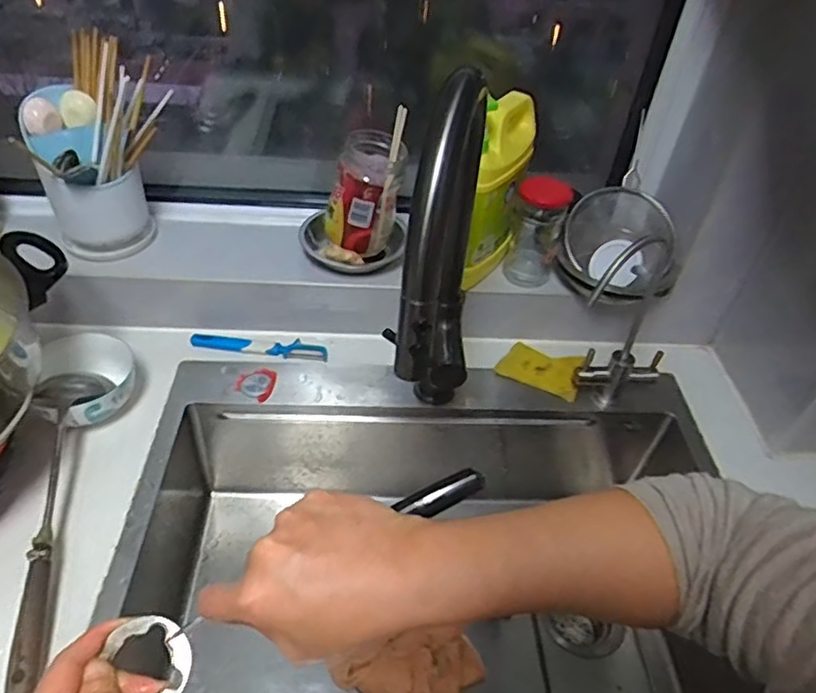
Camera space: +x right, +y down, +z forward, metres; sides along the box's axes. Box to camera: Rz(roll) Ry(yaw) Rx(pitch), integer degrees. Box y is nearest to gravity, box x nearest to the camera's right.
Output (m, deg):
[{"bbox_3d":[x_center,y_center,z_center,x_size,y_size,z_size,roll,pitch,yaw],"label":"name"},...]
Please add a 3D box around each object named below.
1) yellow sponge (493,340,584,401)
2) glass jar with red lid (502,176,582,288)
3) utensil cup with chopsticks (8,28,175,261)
[{"bbox_3d":[0.184,0.028,0.842,0.108,0.020,0.069,18,59,24],"label":"yellow sponge"},{"bbox_3d":[0.167,-0.157,0.809,0.068,0.139,0.064,3,44,-3],"label":"glass jar with red lid"},{"bbox_3d":[-0.393,-0.231,0.777,0.144,0.255,0.128,5,44,-2],"label":"utensil cup with chopsticks"}]

